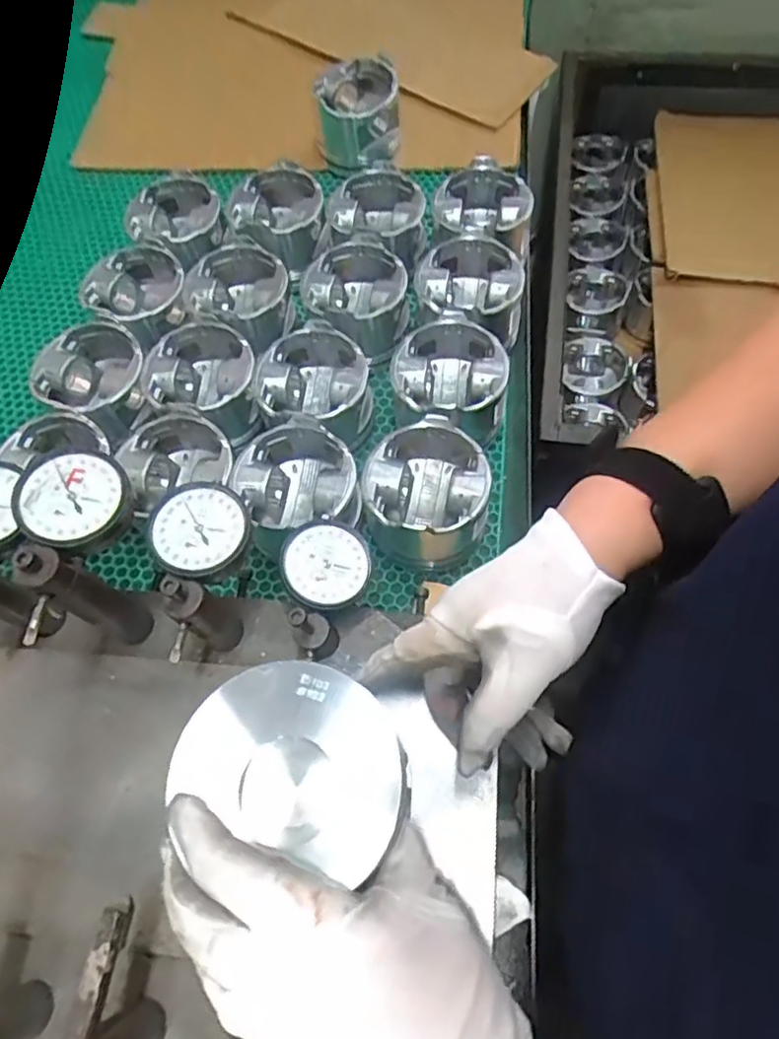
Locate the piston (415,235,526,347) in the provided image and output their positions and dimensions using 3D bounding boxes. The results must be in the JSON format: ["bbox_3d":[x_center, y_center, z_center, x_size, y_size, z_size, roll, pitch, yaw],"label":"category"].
[{"bbox_3d":[0.075,-0.210,0.617,0.100,0.077,0.118,11,64,9],"label":"piston"}]

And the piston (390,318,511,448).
[{"bbox_3d":[0.053,-0.113,0.568,0.099,0.075,0.103,-3,63,2],"label":"piston"}]

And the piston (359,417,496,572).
[{"bbox_3d":[0.030,-0.018,0.519,0.095,0.083,0.100,-2,63,3],"label":"piston"}]

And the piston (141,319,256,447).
[{"bbox_3d":[-0.169,-0.123,0.585,0.096,0.076,0.093,-2,63,3],"label":"piston"}]

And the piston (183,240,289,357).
[{"bbox_3d":[-0.148,-0.211,0.625,0.094,0.070,0.106,7,64,7],"label":"piston"}]

